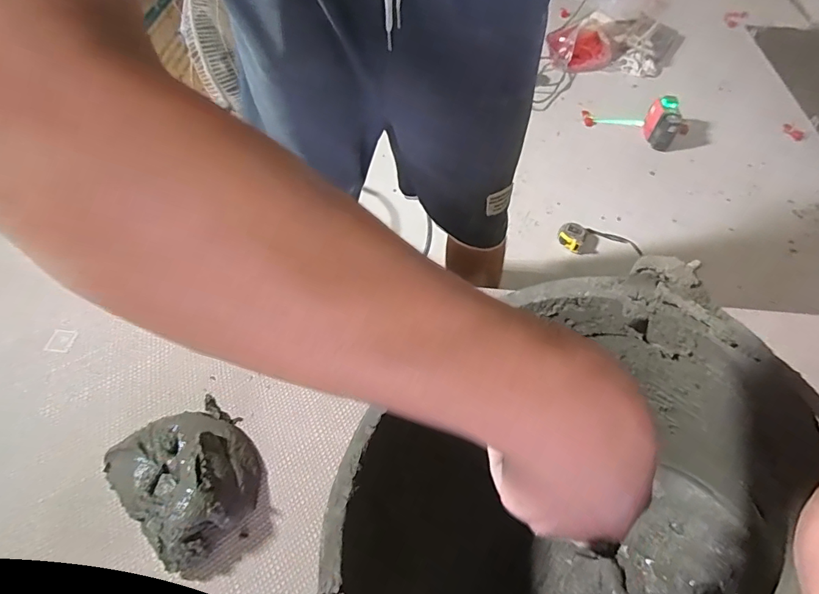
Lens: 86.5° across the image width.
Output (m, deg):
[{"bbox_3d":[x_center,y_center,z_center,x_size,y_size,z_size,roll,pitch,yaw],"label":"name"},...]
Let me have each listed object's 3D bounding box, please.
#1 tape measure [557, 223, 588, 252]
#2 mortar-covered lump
[{"bbox_3d":[0.425,-0.159,1.137,0.071,0.051,0.076,27,60,17],"label":"tape measure"},{"bbox_3d":[-0.265,0.204,0.516,0.169,0.059,0.142,34,62,21],"label":"mortar-covered lump"}]

